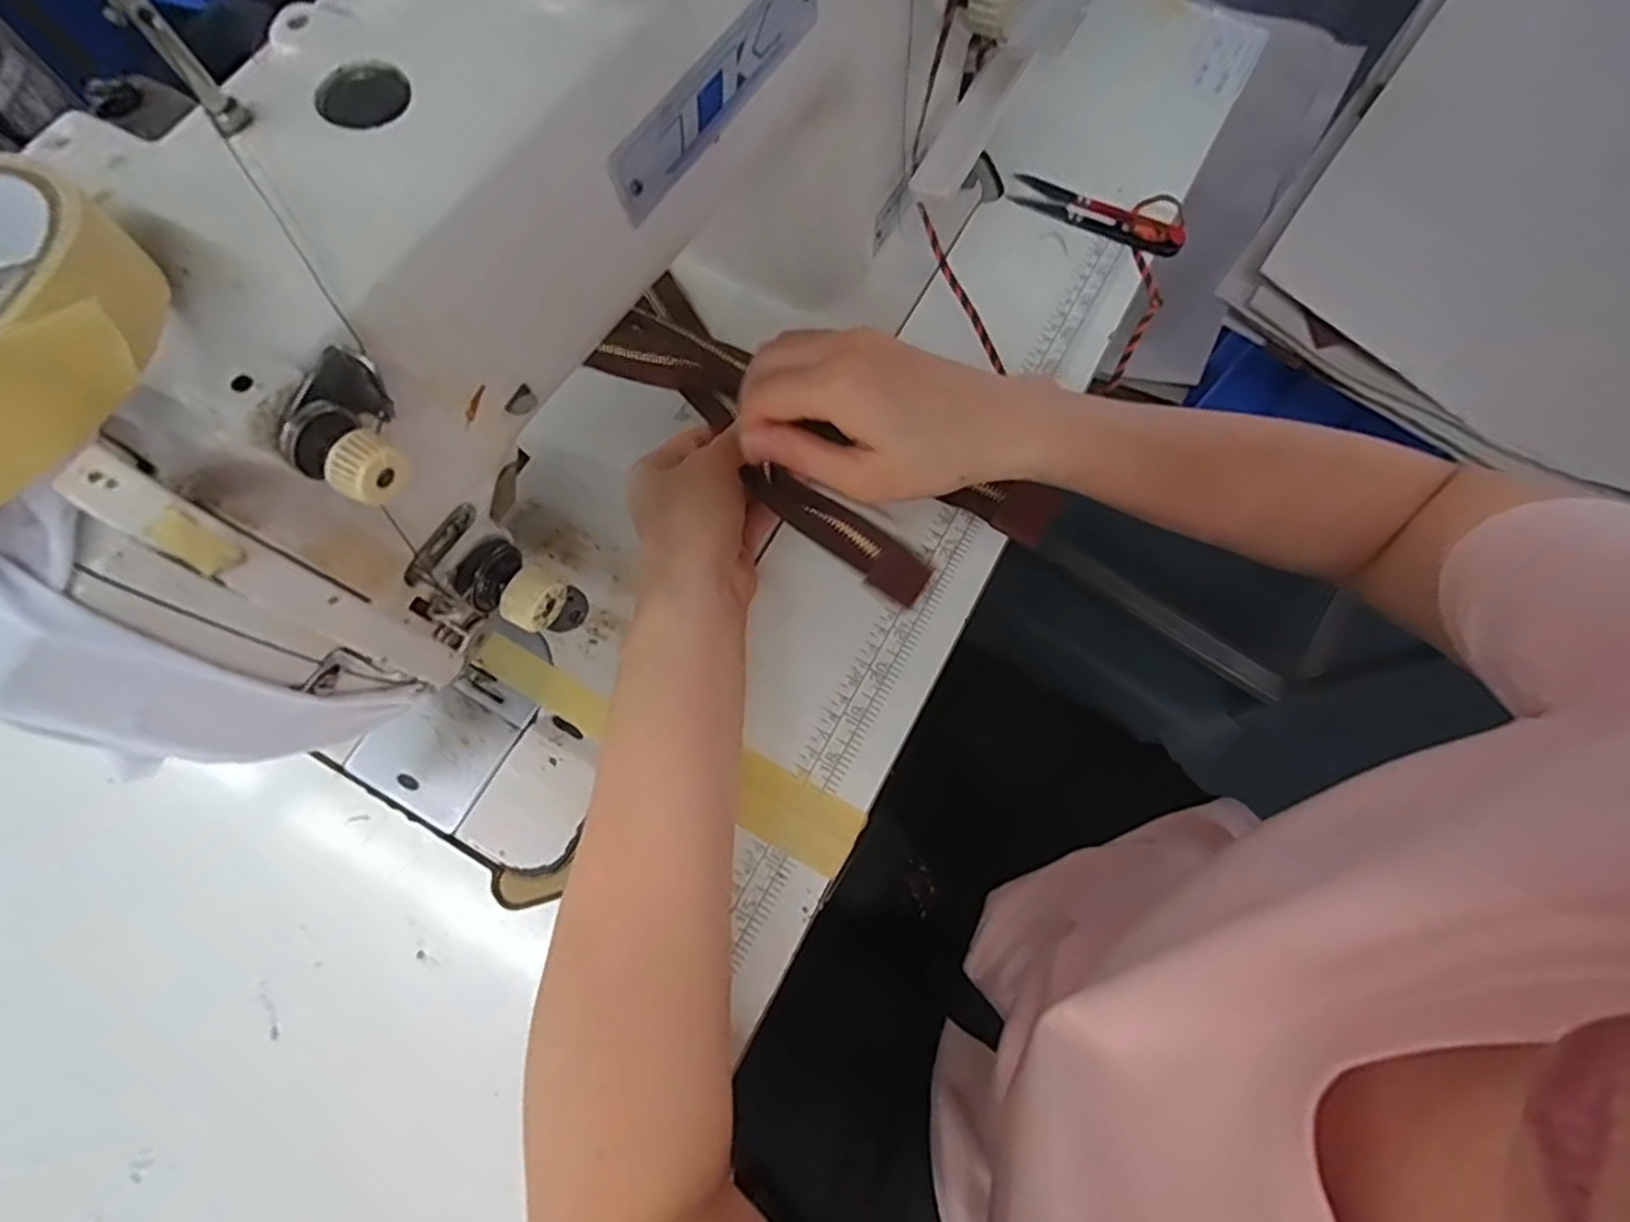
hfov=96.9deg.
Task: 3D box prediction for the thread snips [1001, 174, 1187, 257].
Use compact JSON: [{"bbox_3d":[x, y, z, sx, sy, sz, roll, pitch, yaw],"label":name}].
[{"bbox_3d":[0.166,-0.235,0.426,0.102,0.014,0.021,28,75,9],"label":"thread snips"}]

